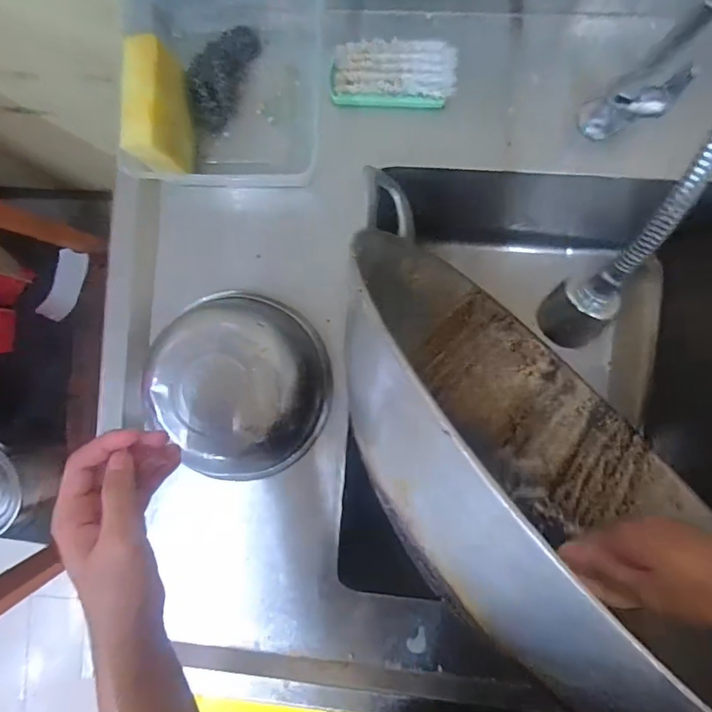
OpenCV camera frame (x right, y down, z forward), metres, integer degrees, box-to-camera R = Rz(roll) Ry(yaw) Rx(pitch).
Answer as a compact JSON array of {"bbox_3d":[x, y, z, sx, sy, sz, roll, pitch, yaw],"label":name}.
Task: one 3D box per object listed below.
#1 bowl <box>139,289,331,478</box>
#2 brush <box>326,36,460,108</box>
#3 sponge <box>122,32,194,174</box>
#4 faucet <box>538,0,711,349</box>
[{"bbox_3d":[-0.119,0.030,0.486,0.168,0.074,0.181,0,92,5],"label":"bowl"},{"bbox_3d":[0.037,-0.286,0.494,0.125,0.030,0.058,8,92,5],"label":"brush"},{"bbox_3d":[-0.192,-0.238,0.471,0.034,0.080,0.107,4,92,5],"label":"sponge"},{"bbox_3d":[0.207,-0.129,0.378,0.061,0.262,0.249,24,94,4],"label":"faucet"}]

